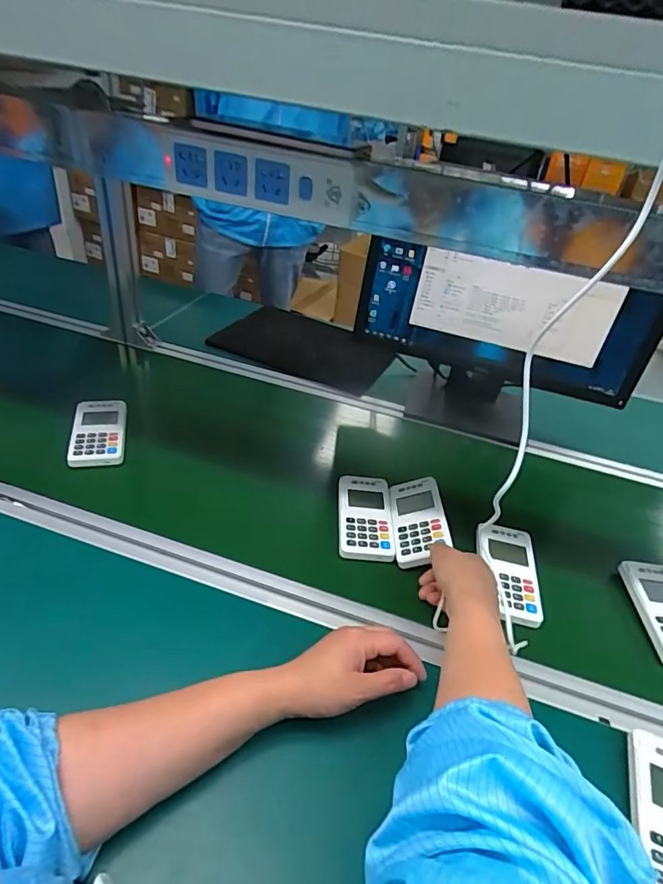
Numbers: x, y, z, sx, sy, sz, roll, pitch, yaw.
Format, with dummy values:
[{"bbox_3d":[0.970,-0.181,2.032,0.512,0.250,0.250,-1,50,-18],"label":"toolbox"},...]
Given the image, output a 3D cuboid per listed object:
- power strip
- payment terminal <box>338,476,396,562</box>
[{"bbox_3d":[-0.072,-0.243,0.450,0.194,0.053,0.024,15,38,11],"label":"power strip"},{"bbox_3d":[0.045,0.098,0.650,0.071,0.016,0.131,5,37,-2],"label":"payment terminal"}]

